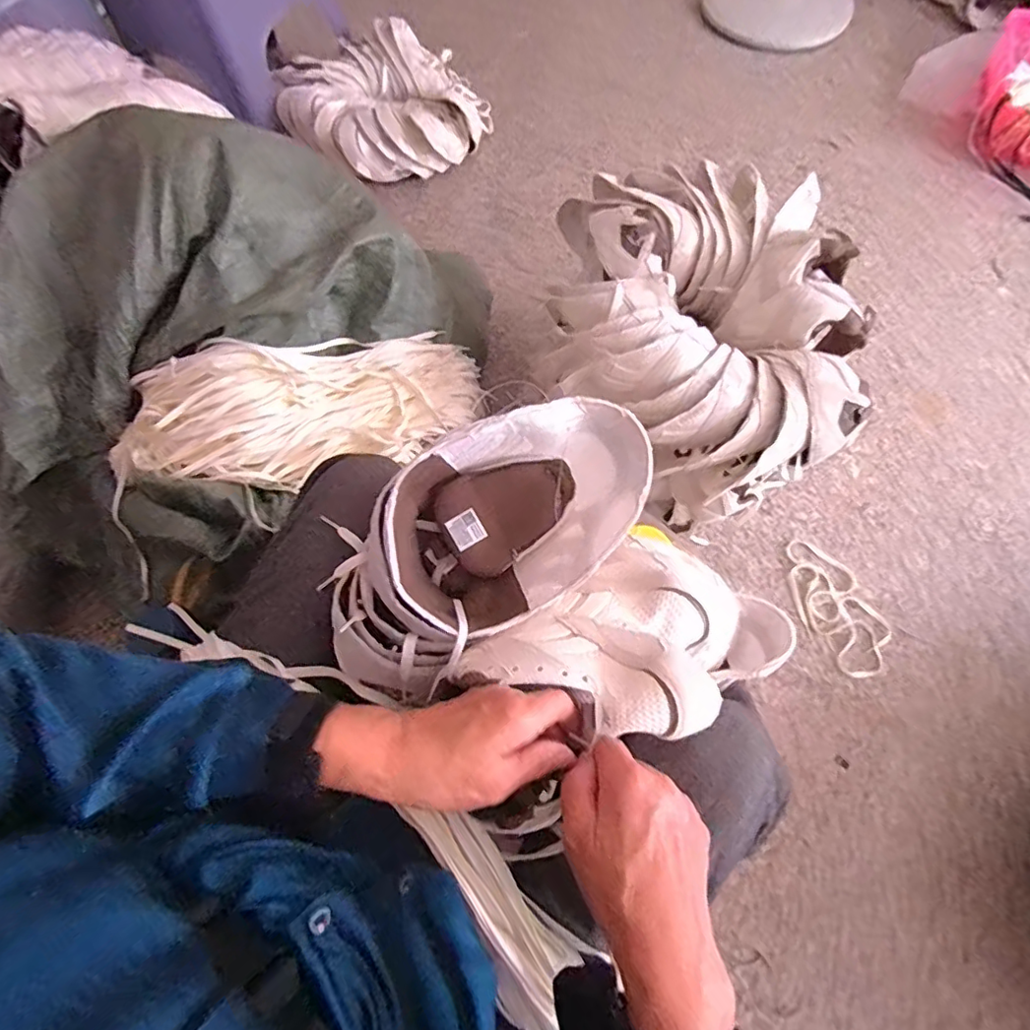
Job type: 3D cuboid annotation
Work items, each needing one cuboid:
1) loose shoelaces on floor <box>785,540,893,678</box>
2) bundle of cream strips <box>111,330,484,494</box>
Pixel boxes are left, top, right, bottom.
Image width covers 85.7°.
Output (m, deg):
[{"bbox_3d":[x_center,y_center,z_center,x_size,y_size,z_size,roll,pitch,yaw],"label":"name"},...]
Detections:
[{"bbox_3d":[0.515,0.146,0.901,0.118,0.013,0.226,-24,72,-7],"label":"loose shoelaces on floor"},{"bbox_3d":[-0.286,-0.143,0.756,0.498,0.108,0.174,-12,70,-16],"label":"bundle of cream strips"}]

